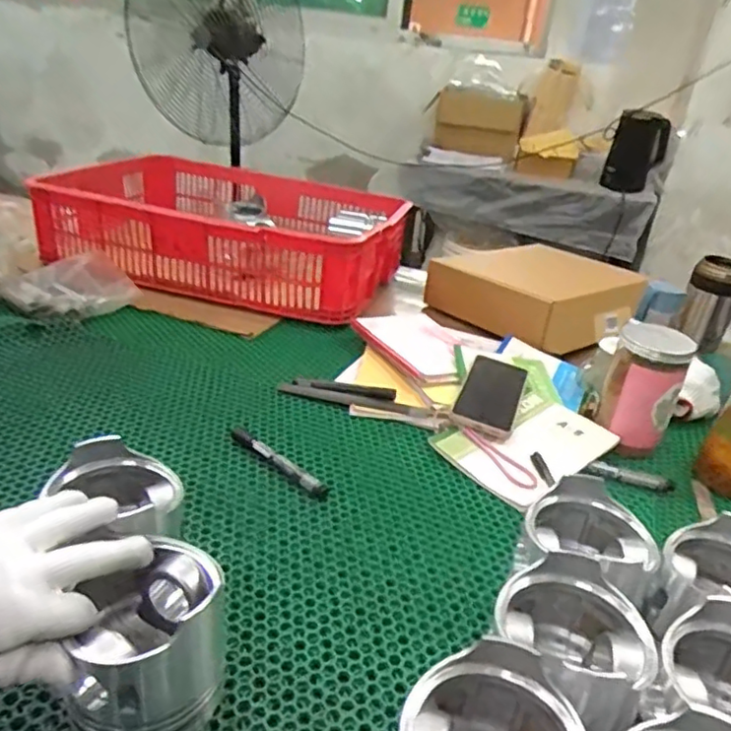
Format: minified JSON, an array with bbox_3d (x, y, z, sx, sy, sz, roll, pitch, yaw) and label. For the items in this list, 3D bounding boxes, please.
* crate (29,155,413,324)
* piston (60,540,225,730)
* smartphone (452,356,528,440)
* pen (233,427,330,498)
[{"bbox_3d":[-0.250,-0.255,1.186,0.645,0.152,0.436,10,29,7],"label":"crate"},{"bbox_3d":[-0.142,0.175,0.411,0.088,0.106,0.100,-2,30,-13],"label":"piston"},{"bbox_3d":[0.166,0.034,0.817,0.074,0.012,0.185,25,33,9],"label":"smartphone"},{"bbox_3d":[-0.096,0.100,0.677,0.146,0.013,0.018,27,35,33],"label":"pen"}]

